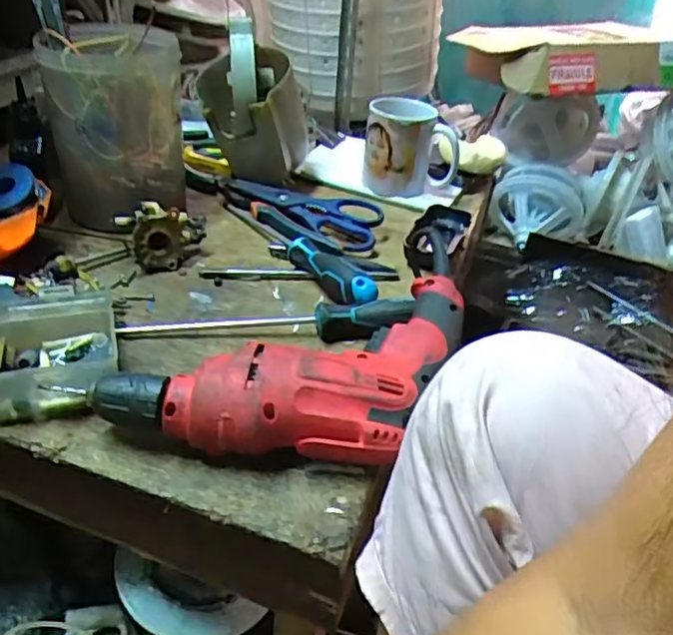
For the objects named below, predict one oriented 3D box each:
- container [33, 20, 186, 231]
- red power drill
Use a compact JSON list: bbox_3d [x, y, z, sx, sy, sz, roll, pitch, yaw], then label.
[{"bbox_3d":[-0.219,-0.186,0.639,0.123,0.182,0.108,-8,38,-17],"label":"container"},{"bbox_3d":[-0.042,0.026,0.479,0.261,0.063,0.201,10,36,7],"label":"red power drill"}]

